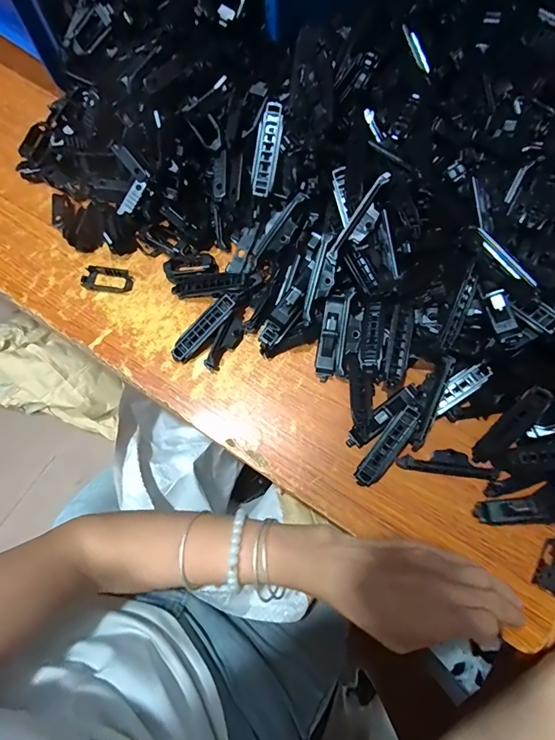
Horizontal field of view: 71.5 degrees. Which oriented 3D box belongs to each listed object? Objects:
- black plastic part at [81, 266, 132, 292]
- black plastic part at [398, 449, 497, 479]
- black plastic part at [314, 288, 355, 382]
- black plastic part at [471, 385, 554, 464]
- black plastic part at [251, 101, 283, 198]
[{"bbox_3d":[-0.174,-0.093,0.392,0.052,0.008,0.024,4,74,3],"label":"black plastic part"},{"bbox_3d":[0.143,0.079,0.328,0.078,0.015,0.019,6,74,4],"label":"black plastic part"},{"bbox_3d":[0.052,-0.031,0.352,0.026,0.012,0.082,11,96,5],"label":"black plastic part"},{"bbox_3d":[0.192,0.048,0.318,0.020,0.009,0.080,34,119,11],"label":"black plastic part"},{"bbox_3d":[-0.009,-0.191,0.335,0.020,0.008,0.074,11,100,5],"label":"black plastic part"}]

